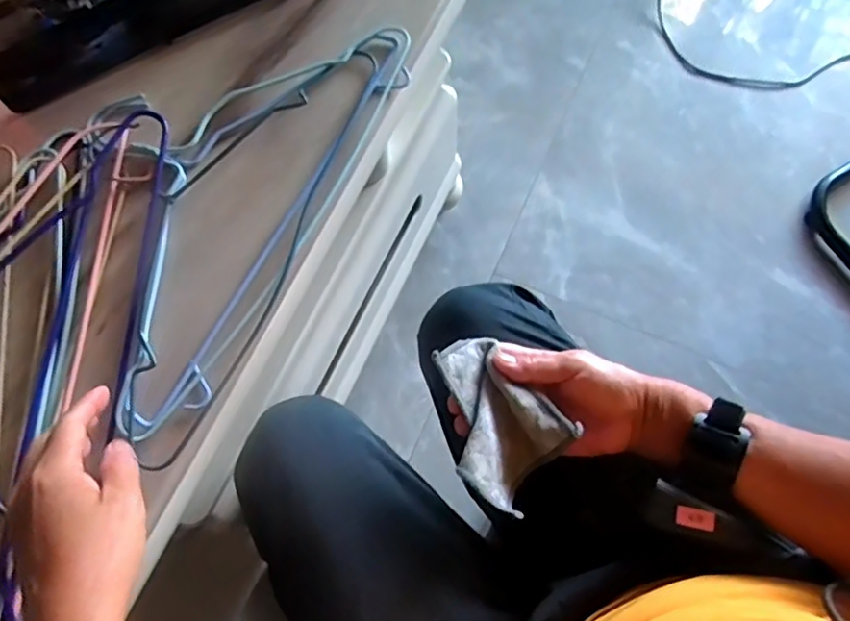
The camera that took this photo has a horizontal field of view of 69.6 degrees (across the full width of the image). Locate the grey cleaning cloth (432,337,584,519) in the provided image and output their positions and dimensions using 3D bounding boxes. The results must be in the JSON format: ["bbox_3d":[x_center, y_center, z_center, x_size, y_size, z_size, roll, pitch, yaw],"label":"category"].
[{"bbox_3d":[0.046,0.080,0.446,0.079,0.035,0.113,-34,72,-14],"label":"grey cleaning cloth"}]

